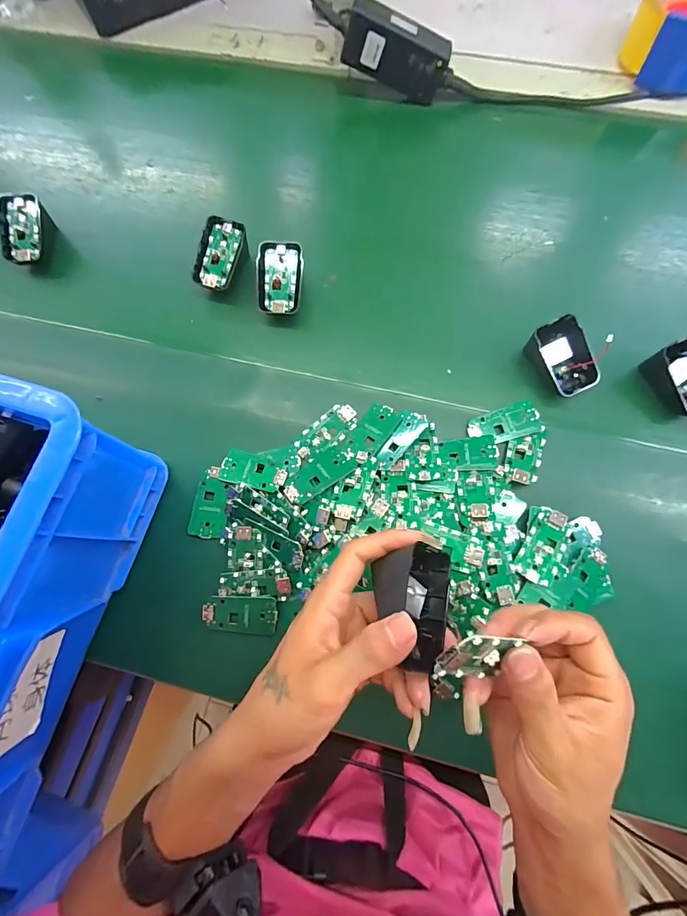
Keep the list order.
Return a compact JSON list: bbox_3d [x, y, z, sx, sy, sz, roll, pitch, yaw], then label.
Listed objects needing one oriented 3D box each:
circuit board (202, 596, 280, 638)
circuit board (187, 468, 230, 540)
[{"bbox_3d":[-0.089,0.135,0.347,0.063,0.005,0.033,2,92,1],"label":"circuit board"},{"bbox_3d":[-0.119,0.041,0.368,0.032,0.008,0.062,9,76,4],"label":"circuit board"}]

